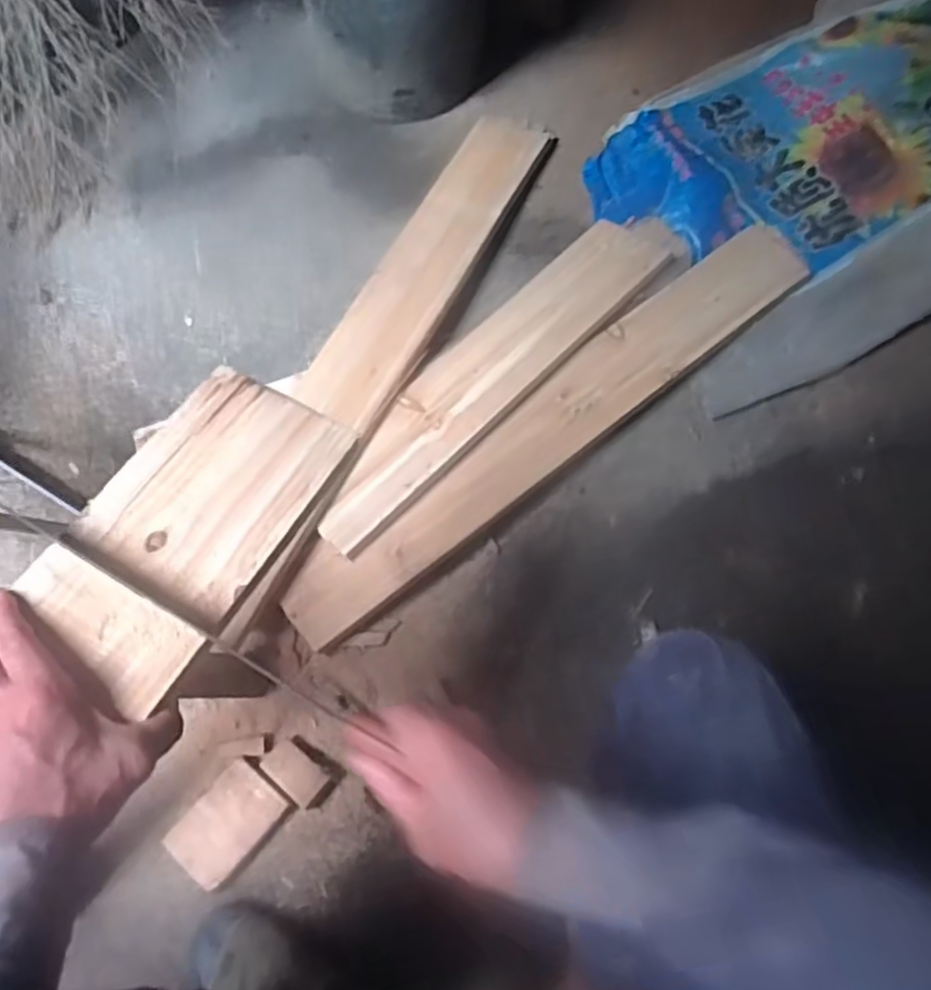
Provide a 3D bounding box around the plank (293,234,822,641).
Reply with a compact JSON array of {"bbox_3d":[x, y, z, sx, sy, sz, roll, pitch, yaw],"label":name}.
[{"bbox_3d":[0.137,-0.111,1.012,0.880,0.029,0.115,-37,84,-15],"label":"plank"}]

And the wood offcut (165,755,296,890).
[{"bbox_3d":[-0.268,0.378,0.845,0.083,0.031,0.119,39,71,15],"label":"wood offcut"}]

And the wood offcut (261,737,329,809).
[{"bbox_3d":[-0.195,0.319,0.851,0.073,0.011,0.043,41,71,15],"label":"wood offcut"}]

